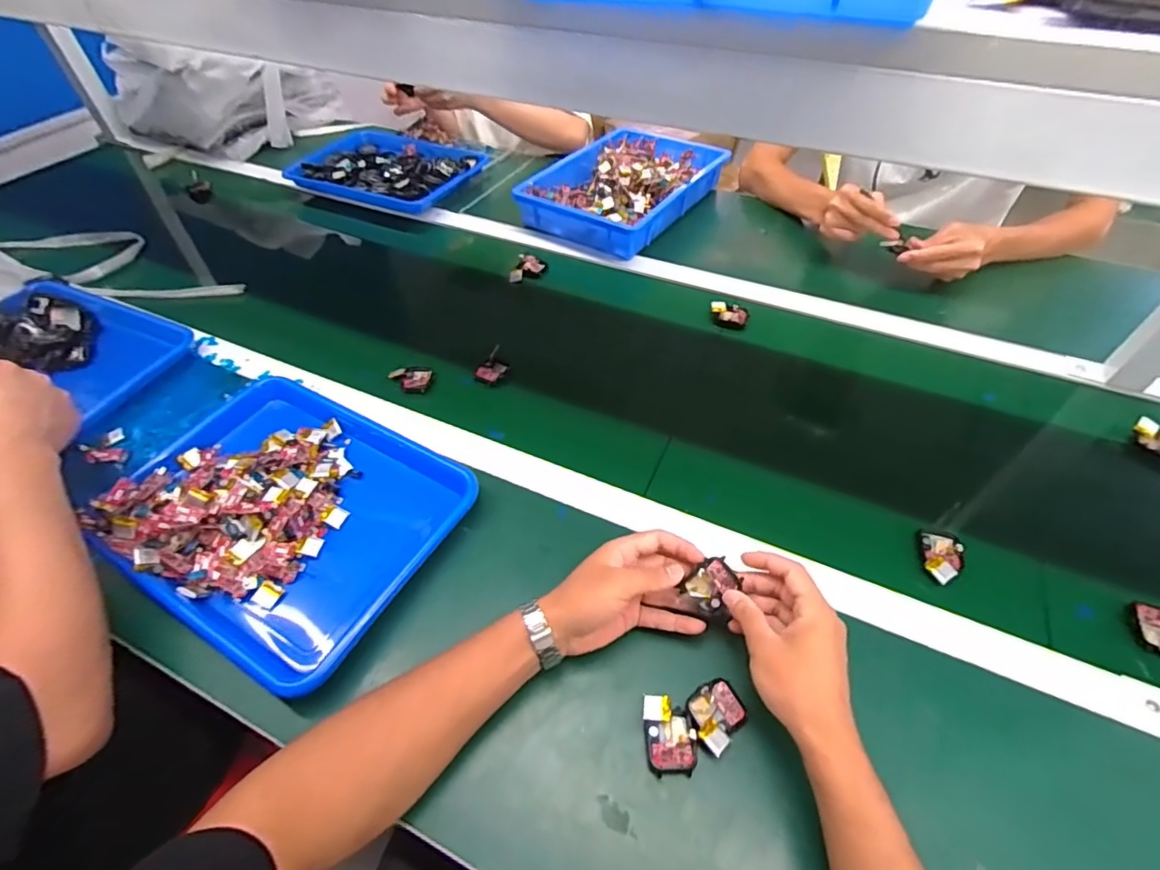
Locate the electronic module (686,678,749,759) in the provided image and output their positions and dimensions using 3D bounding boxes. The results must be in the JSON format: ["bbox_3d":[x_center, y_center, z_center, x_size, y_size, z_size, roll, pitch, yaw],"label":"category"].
[{"bbox_3d":[0.110,0.222,0.429,0.049,0.014,0.041,-32,58,-20],"label":"electronic module"}]

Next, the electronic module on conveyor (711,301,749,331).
[{"bbox_3d":[0.214,-0.172,0.776,0.053,0.024,0.029,19,56,16],"label":"electronic module on conveyor"}]

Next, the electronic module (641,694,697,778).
[{"bbox_3d":[0.071,0.237,0.427,0.039,0.010,0.054,-4,52,-1],"label":"electronic module"}]

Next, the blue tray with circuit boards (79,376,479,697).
[{"bbox_3d":[-0.300,0.072,0.564,0.335,0.055,0.262,24,57,19],"label":"blue tray with circuit boards"}]

